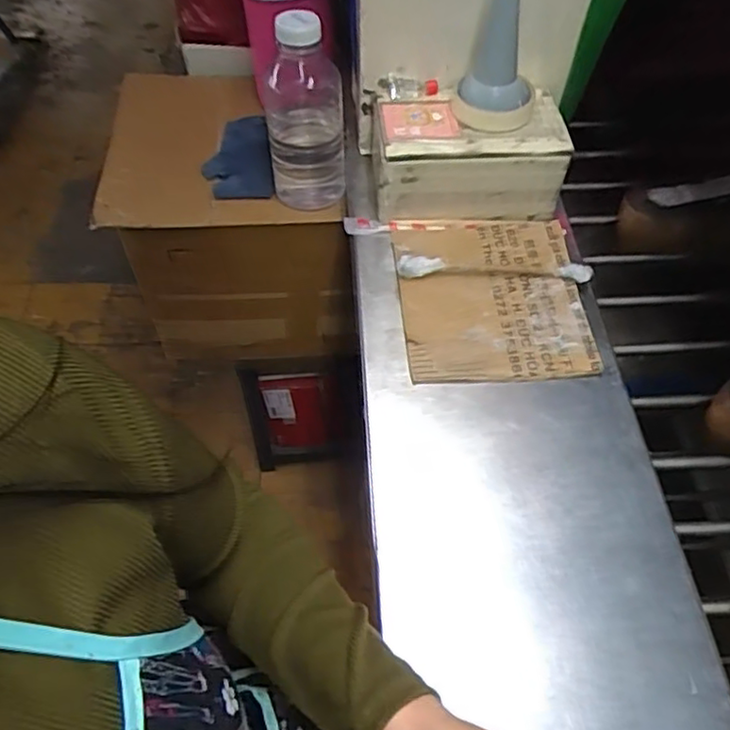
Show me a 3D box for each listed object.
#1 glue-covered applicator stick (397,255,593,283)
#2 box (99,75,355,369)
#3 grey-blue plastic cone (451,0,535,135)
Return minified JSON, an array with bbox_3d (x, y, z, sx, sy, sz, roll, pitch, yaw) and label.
[{"bbox_3d":[0.127,-0.094,0.642,0.188,0.020,0.018,0,52,1],"label":"glue-covered applicator stick"},{"bbox_3d":[-0.180,-0.220,1.009,0.323,0.309,0.333,-1,52,0],"label":"box"},{"bbox_3d":[0.129,-0.296,0.624,0.080,0.118,0.065,12,53,10],"label":"grey-blue plastic cone"}]

